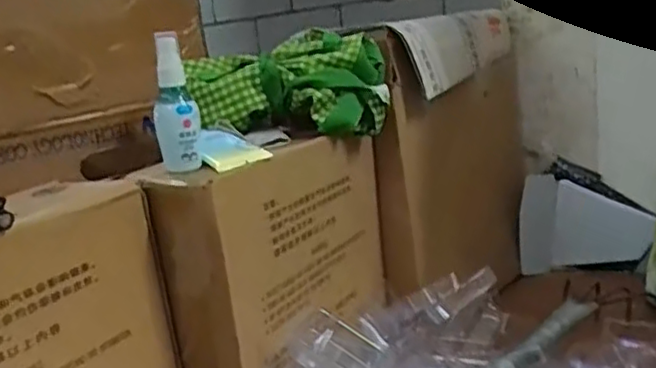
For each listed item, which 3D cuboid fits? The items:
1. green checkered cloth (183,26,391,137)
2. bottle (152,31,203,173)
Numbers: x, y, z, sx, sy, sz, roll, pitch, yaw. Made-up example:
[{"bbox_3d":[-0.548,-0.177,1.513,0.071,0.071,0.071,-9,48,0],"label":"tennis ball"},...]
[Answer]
[{"bbox_3d":[-0.042,-0.102,0.722,0.208,0.094,0.099,-7,13,0],"label":"green checkered cloth"},{"bbox_3d":[-0.133,-0.070,0.589,0.038,0.116,0.032,-10,13,-12],"label":"bottle"}]

